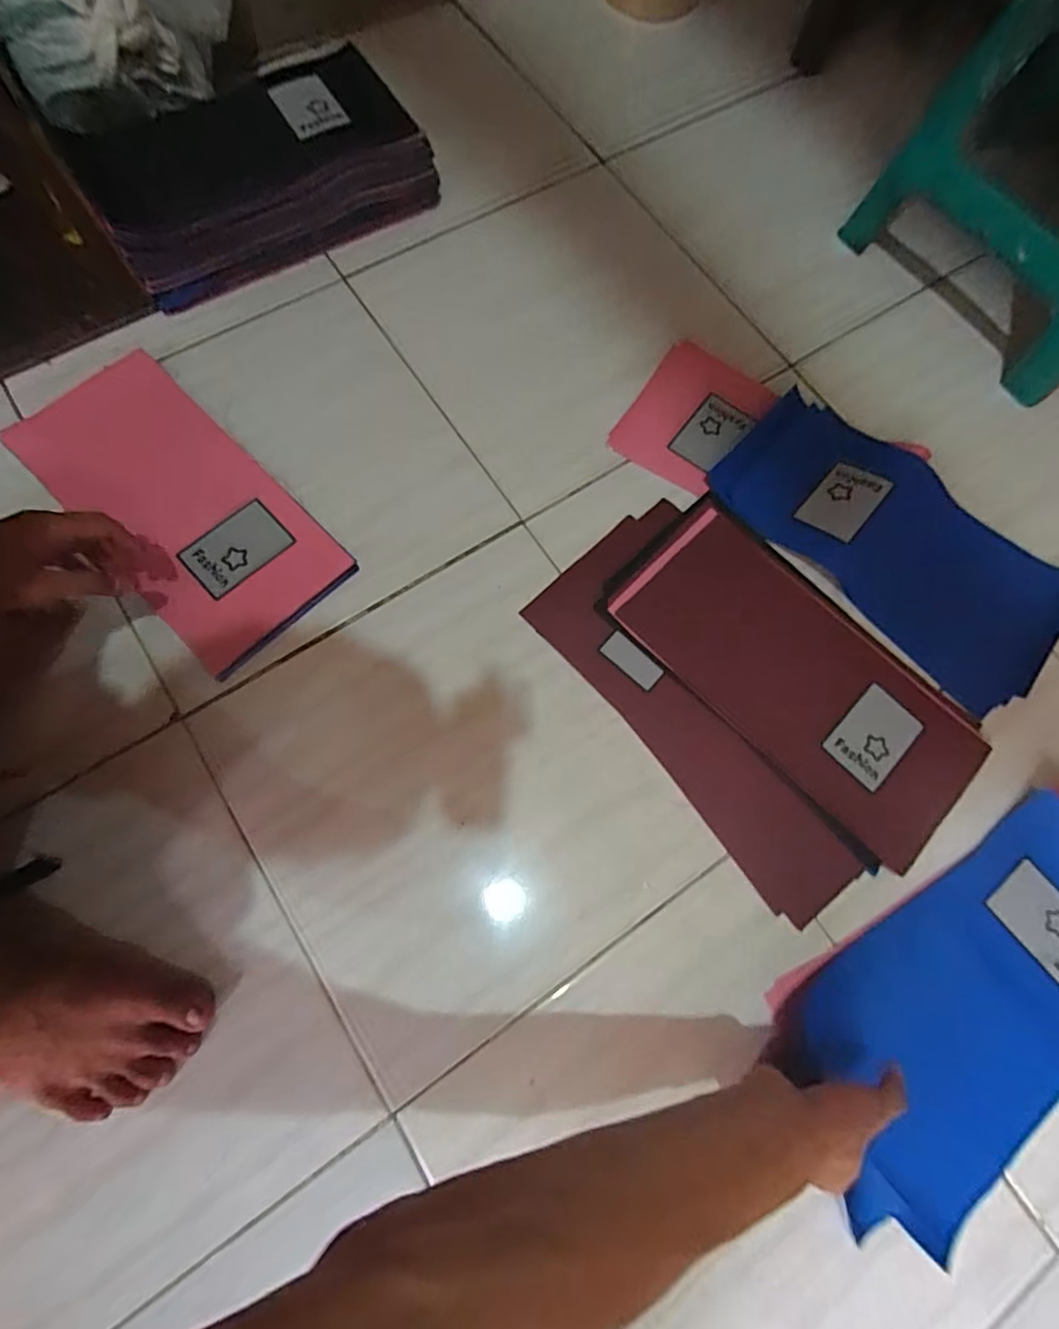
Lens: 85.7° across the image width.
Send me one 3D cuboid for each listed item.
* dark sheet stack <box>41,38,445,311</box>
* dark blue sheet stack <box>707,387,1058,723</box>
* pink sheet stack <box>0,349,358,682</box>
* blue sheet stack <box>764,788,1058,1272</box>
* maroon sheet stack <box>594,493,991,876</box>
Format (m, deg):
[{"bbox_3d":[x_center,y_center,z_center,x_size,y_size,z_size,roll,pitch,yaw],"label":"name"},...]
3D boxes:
[{"bbox_3d":[-0.322,-0.590,0.693,0.370,0.100,0.182,-32,78,-10],"label":"dark sheet stack"},{"bbox_3d":[0.392,-0.133,0.623,0.386,0.022,0.192,40,77,9],"label":"dark blue sheet stack"},{"bbox_3d":[-0.369,-0.171,0.598,0.361,0.017,0.172,44,78,7],"label":"pink sheet stack"},{"bbox_3d":[0.413,0.302,0.512,0.382,0.018,0.212,-30,78,-10],"label":"blue sheet stack"},{"bbox_3d":[0.268,0.002,0.585,0.384,0.013,0.188,43,77,9],"label":"maroon sheet stack"}]

